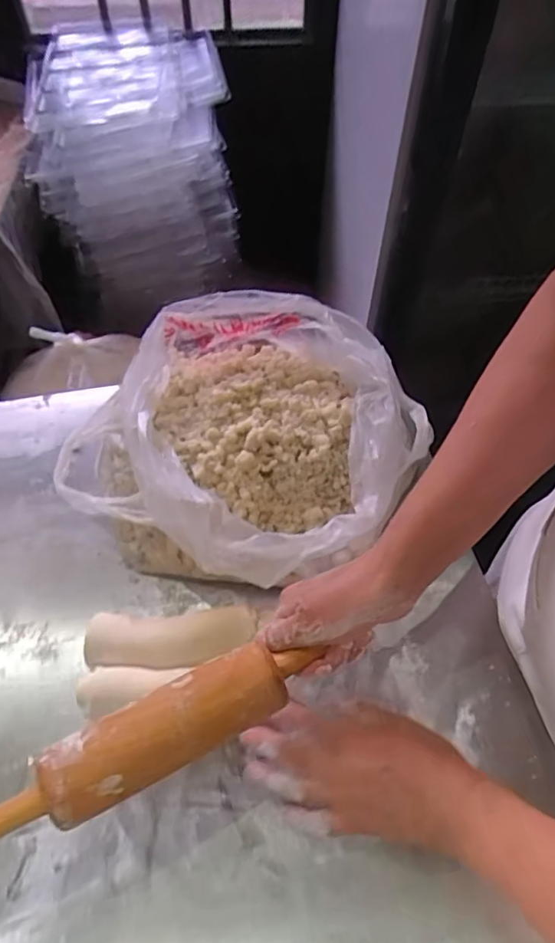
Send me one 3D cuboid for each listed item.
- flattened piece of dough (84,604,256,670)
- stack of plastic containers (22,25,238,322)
[{"bbox_3d":[-0.096,0.158,0.515,0.152,0.042,0.053,-3,58,-3],"label":"flattened piece of dough"},{"bbox_3d":[-0.240,-0.498,0.963,0.310,0.329,0.259,-11,58,-7],"label":"stack of plastic containers"}]

